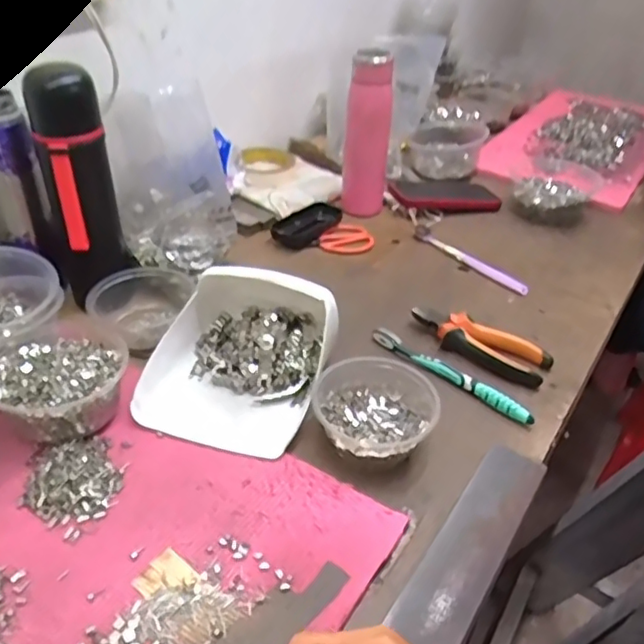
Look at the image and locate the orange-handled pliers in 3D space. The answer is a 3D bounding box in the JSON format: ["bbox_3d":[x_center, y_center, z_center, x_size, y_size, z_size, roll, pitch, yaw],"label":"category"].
[{"bbox_3d":[0.165,0.022,0.650,0.148,0.027,0.050,25,42,27],"label":"orange-handled pliers"}]

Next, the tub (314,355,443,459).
[{"bbox_3d":[0.045,0.082,0.535,0.103,0.049,0.095,2,36,-1],"label":"tub"}]

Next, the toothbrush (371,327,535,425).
[{"bbox_3d":[0.127,0.049,0.616,0.185,0.017,0.015,30,45,32],"label":"toothbrush"}]

